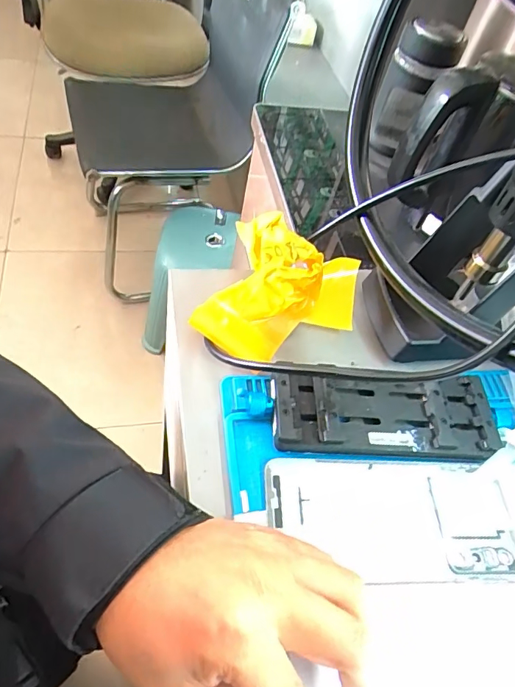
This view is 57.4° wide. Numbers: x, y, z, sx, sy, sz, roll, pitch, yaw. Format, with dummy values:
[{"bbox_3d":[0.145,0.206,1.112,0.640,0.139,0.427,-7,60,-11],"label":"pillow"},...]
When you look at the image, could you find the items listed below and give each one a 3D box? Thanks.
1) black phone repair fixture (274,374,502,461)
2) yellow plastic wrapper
[{"bbox_3d":[0.086,0.045,0.314,0.150,0.022,0.055,5,53,-9],"label":"black phone repair fixture"},{"bbox_3d":[0.019,-0.036,0.348,0.111,0.070,0.094,17,54,1],"label":"yellow plastic wrapper"}]

